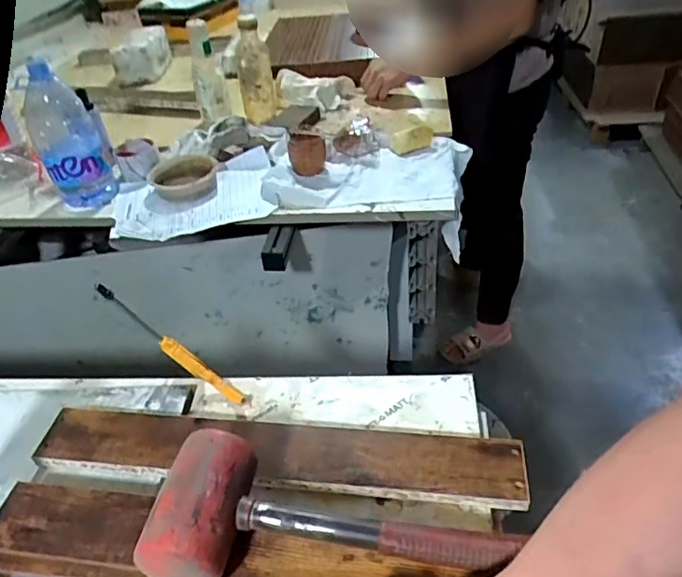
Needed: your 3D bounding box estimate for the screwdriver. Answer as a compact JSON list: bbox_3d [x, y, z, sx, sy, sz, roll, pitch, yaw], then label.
[{"bbox_3d":[-0.193,0.062,0.609,0.216,0.024,0.016,37,51,7],"label":"screwdriver"}]

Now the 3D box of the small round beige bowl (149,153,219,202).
[{"bbox_3d":[-0.290,-0.205,0.997,0.123,0.035,0.130,-4,39,3],"label":"small round beige bowl"}]

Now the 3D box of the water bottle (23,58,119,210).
[{"bbox_3d":[-0.476,-0.270,0.941,0.114,0.238,0.093,-22,42,-18],"label":"water bottle"}]

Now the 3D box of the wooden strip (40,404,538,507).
[{"bbox_3d":[-0.064,0.157,0.515,0.458,0.031,0.063,1,40,9],"label":"wooden strip"}]

